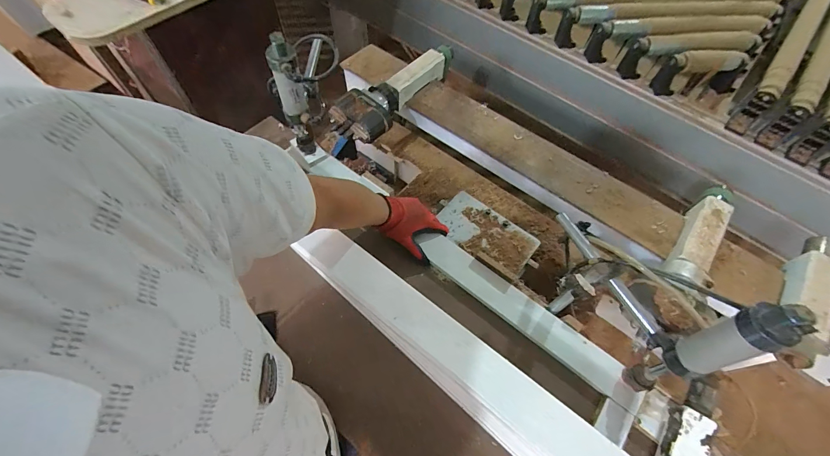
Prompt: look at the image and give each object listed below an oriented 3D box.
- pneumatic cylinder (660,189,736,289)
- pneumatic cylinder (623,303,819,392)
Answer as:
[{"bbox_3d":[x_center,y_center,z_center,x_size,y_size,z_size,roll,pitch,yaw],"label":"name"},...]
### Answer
[{"bbox_3d":[0.602,0.005,0.738,0.063,0.045,0.291,36,65,16],"label":"pneumatic cylinder"},{"bbox_3d":[0.364,0.160,0.459,0.044,0.264,0.069,0,60,-3],"label":"pneumatic cylinder"}]

